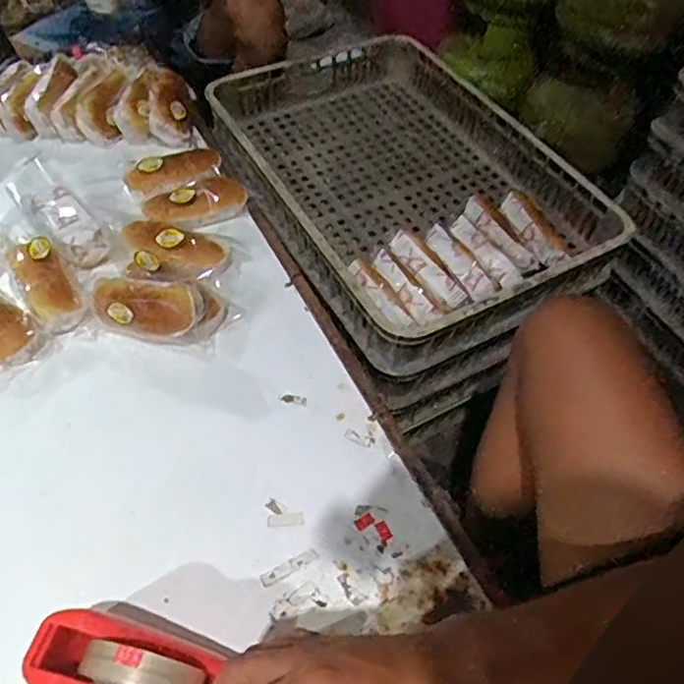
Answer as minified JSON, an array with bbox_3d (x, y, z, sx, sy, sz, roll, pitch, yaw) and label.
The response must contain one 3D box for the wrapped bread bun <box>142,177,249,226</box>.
[{"bbox_3d":[-0.211,-0.203,0.852,0.153,0.043,0.051,-24,59,-19],"label":"wrapped bread bun"}]

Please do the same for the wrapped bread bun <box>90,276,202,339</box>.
[{"bbox_3d":[-0.235,-0.041,0.701,0.138,0.043,0.070,9,96,-2],"label":"wrapped bread bun"}]

